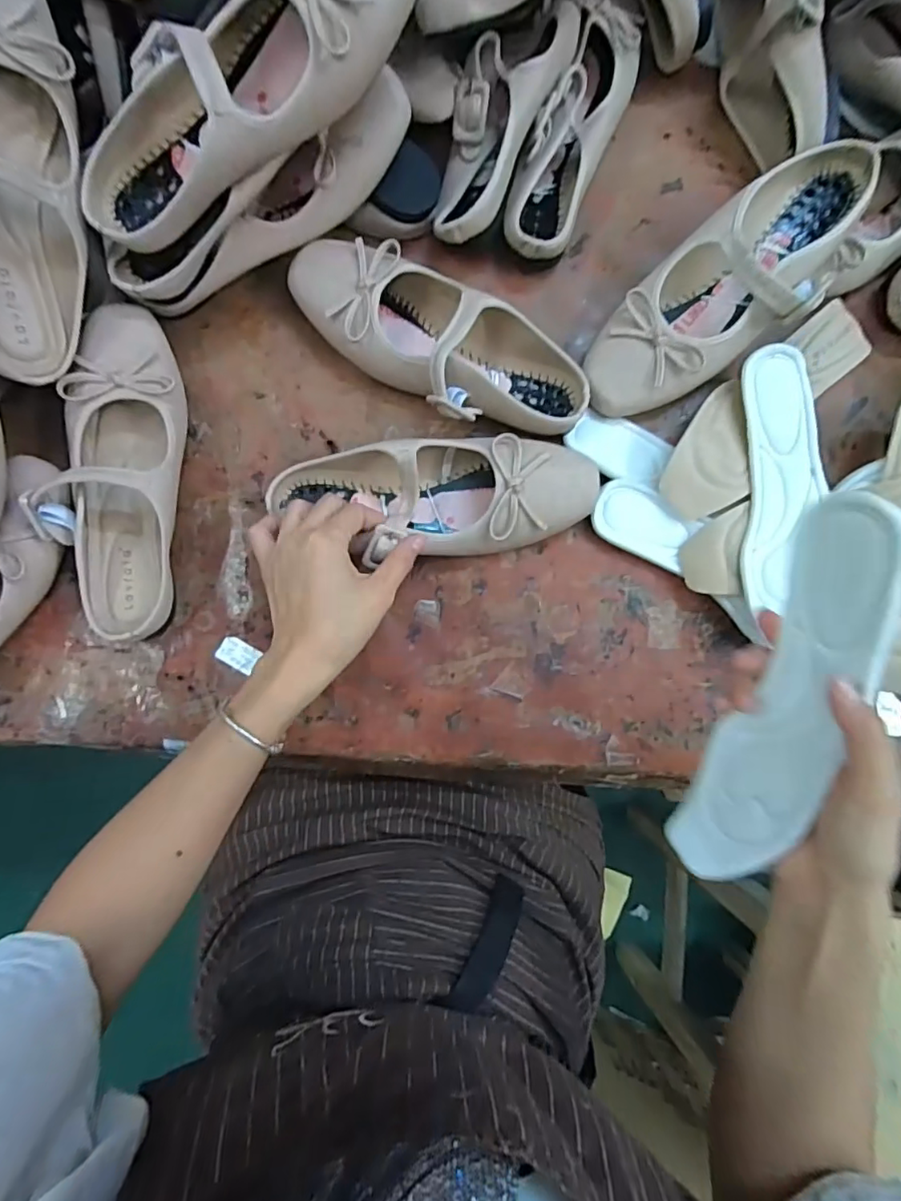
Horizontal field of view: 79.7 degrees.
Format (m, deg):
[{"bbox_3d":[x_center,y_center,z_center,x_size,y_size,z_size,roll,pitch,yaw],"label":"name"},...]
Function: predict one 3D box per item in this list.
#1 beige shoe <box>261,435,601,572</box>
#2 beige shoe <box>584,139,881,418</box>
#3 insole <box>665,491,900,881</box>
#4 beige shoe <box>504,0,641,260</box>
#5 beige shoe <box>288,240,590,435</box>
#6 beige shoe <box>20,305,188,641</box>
[{"bbox_3d":[-0.012,-0.076,0.403,0.236,0.053,0.087,3,86,3],"label":"beige shoe"},{"bbox_3d":[0.206,-0.235,0.412,0.232,0.072,0.093,-35,89,-4],"label":"beige shoe"},{"bbox_3d":[0.184,0.057,0.299,0.041,0.066,0.226,10,113,-2],"label":"insole"},{"bbox_3d":[0.096,-0.367,0.431,0.062,0.045,0.212,21,86,-1],"label":"beige shoe"},{"bbox_3d":[-0.006,-0.197,0.410,0.232,0.052,0.093,33,86,0],"label":"beige shoe"},{"bbox_3d":[-0.240,-0.093,0.395,0.087,0.053,0.237,2,86,-2],"label":"beige shoe"}]

